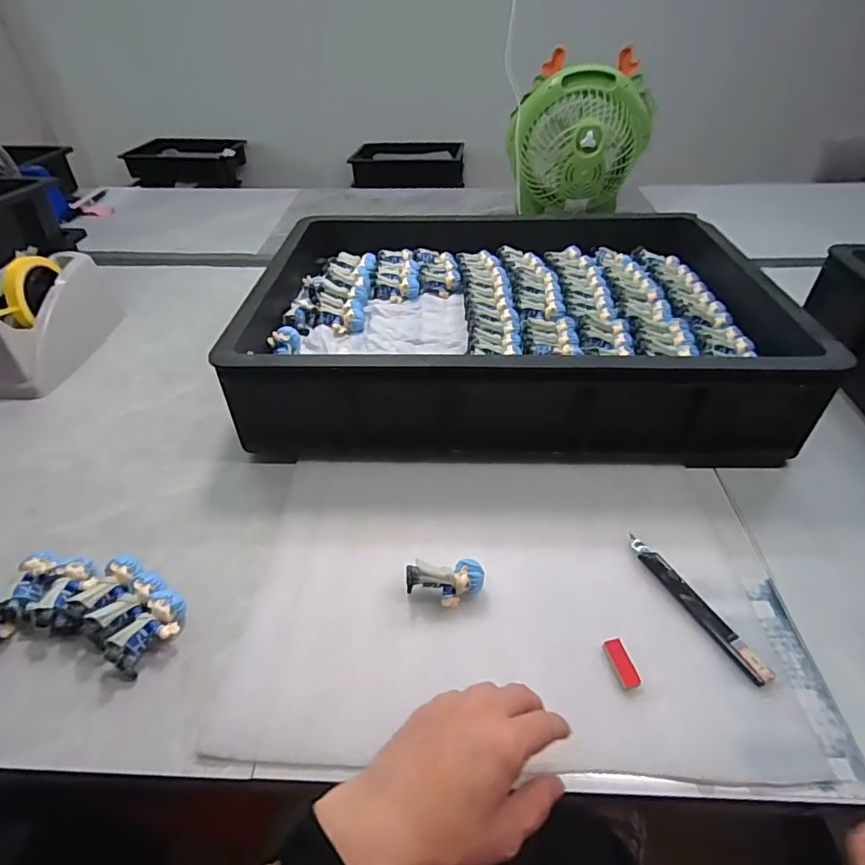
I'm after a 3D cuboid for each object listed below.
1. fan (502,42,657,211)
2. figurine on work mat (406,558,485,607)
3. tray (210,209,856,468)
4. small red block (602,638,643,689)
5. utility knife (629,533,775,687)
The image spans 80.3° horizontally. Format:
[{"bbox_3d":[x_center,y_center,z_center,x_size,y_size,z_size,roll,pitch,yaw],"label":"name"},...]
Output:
[{"bbox_3d":[0.265,-0.525,0.947,0.240,0.245,0.130,11,44,14],"label":"fan"},{"bbox_3d":[0.011,0.123,0.418,0.062,0.031,0.029,-5,42,-4],"label":"figurine on work mat"},{"bbox_3d":[0.087,-0.151,0.652,0.575,0.122,0.439,-1,42,1],"label":"tray"},{"bbox_3d":[0.141,0.171,0.380,0.016,0.006,0.034,-12,43,-11],"label":"small red block"},{"bbox_3d":[0.209,0.136,0.411,0.018,0.010,0.137,-19,45,-19],"label":"utility knife"}]

